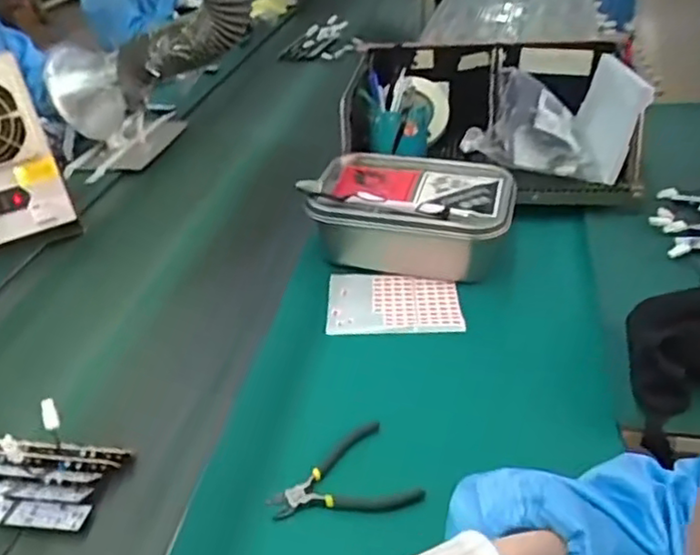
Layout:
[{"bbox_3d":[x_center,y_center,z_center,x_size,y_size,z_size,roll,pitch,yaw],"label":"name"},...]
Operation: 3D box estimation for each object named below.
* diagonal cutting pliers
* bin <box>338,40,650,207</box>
[{"bbox_3d":[-0.007,0.178,0.563,0.117,0.016,0.090,-22,38,-21],"label":"diagonal cutting pliers"},{"bbox_3d":[0.225,-0.253,1.033,0.431,0.147,0.324,1,36,11],"label":"bin"}]

